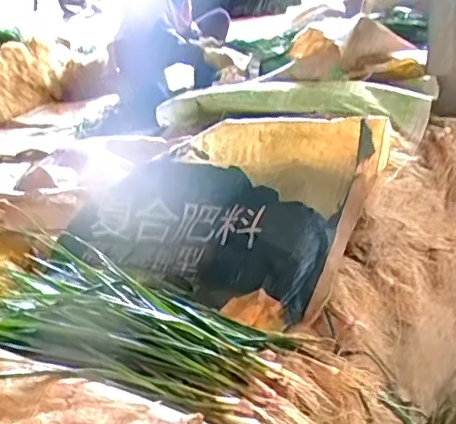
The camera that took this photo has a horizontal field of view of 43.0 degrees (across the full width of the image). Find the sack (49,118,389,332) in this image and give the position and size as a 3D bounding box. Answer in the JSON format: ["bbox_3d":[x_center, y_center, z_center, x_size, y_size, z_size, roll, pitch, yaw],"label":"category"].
[{"bbox_3d":[-0.040,-0.017,0.914,0.473,0.208,0.287,11,30,35],"label":"sack"}]

